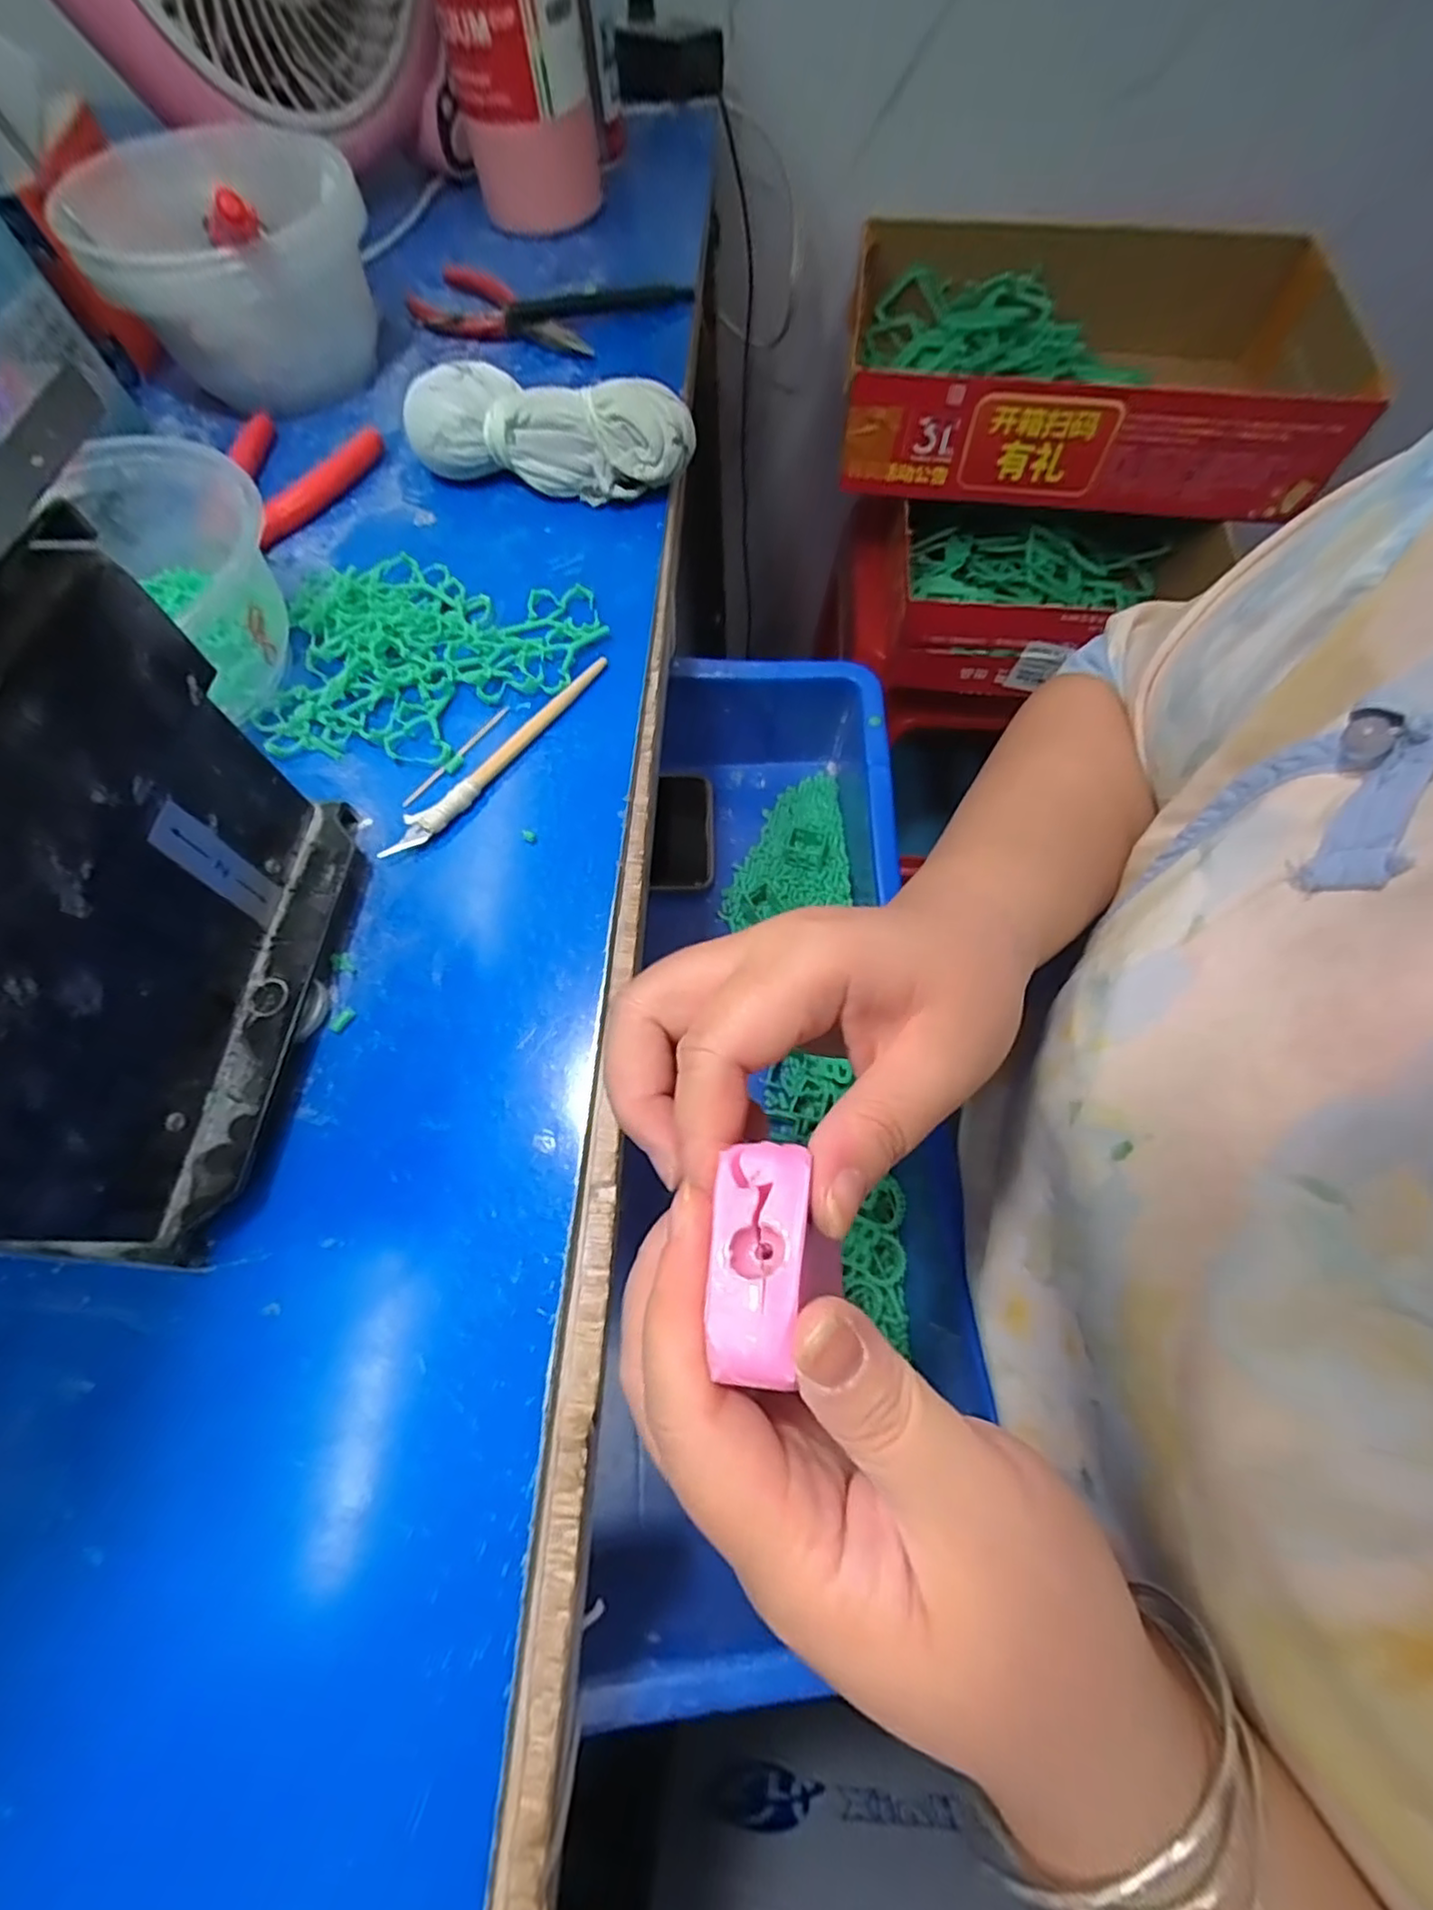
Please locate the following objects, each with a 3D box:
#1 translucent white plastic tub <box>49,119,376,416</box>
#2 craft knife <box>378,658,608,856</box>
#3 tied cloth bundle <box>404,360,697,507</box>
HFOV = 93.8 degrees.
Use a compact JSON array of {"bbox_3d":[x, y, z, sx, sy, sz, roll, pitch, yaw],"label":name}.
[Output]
[{"bbox_3d":[-0.249,-0.343,0.343,0.125,0.082,0.109,8,67,5],"label":"translucent white plastic tub"},{"bbox_3d":[-0.084,-0.080,0.267,0.015,0.007,0.119,39,73,16],"label":"craft knife"},{"bbox_3d":[-0.079,-0.253,0.324,0.135,0.041,0.048,9,67,5],"label":"tied cloth bundle"}]

